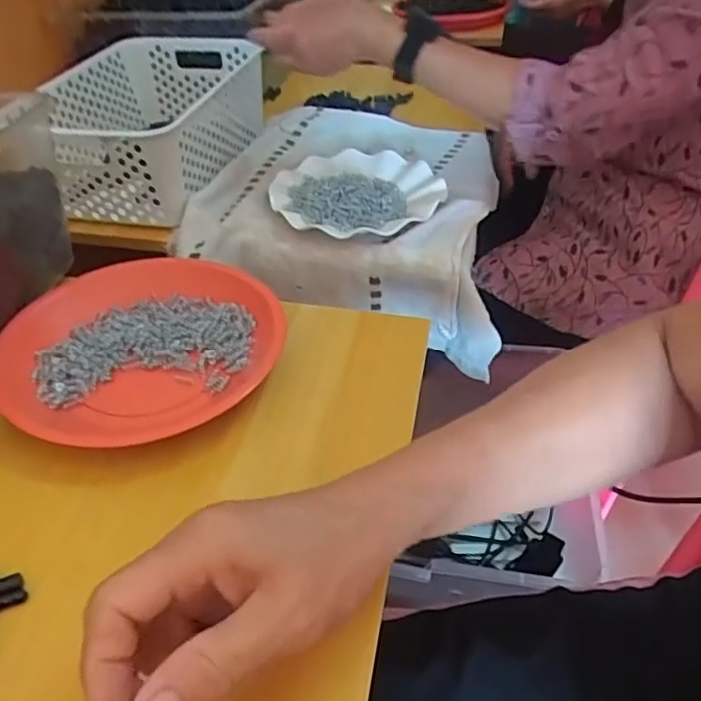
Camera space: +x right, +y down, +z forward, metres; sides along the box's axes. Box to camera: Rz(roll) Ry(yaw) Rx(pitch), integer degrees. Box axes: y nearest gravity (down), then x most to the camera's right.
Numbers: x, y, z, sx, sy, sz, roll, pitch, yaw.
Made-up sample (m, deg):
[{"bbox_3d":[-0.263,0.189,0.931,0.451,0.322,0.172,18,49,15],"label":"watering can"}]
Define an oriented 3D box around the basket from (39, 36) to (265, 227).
[{"bbox_3d":[-0.243,-0.277,0.738,0.204,0.105,0.307,8,43,11],"label":"basket"}]

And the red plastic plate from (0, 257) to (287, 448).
[{"bbox_3d":[-0.153,-0.004,0.447,0.190,0.026,0.190,-1,42,1],"label":"red plastic plate"}]

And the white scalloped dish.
[{"bbox_3d":[0.007,-0.173,0.667,0.180,0.033,0.177,-1,42,1],"label":"white scalloped dish"}]

